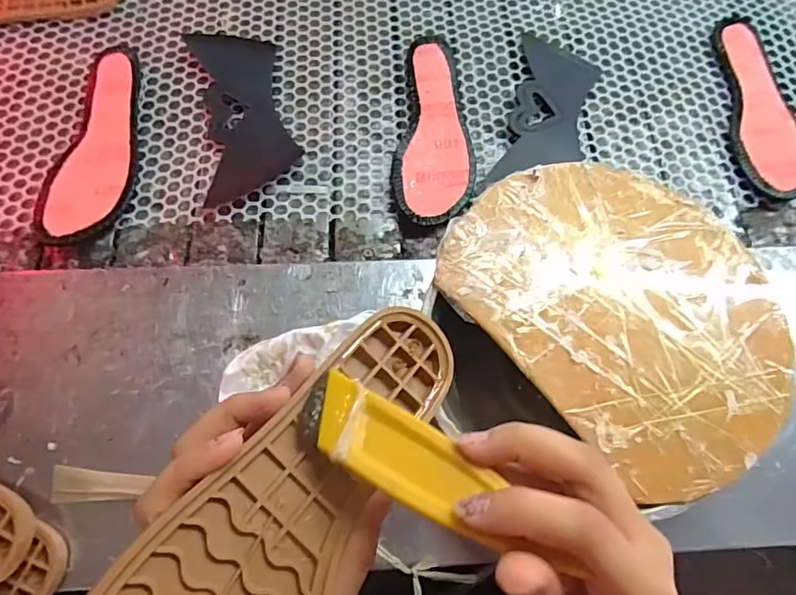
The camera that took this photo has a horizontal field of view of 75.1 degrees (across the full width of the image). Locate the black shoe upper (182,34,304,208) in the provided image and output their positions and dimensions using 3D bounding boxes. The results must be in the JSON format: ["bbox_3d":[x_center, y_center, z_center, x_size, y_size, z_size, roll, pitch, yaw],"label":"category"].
[{"bbox_3d":[-0.158,-0.193,0.531,0.090,0.006,0.215,-11,70,-6],"label":"black shoe upper"}]

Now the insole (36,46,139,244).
[{"bbox_3d":[-0.287,-0.157,0.506,0.074,0.018,0.228,5,69,0],"label":"insole"}]

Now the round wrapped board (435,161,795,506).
[{"bbox_3d":[0.161,-0.002,0.363,0.187,0.010,0.236,-37,74,-15],"label":"round wrapped board"}]

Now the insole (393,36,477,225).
[{"bbox_3d":[0.038,-0.174,0.527,0.077,0.015,0.225,3,69,-1],"label":"insole"}]

